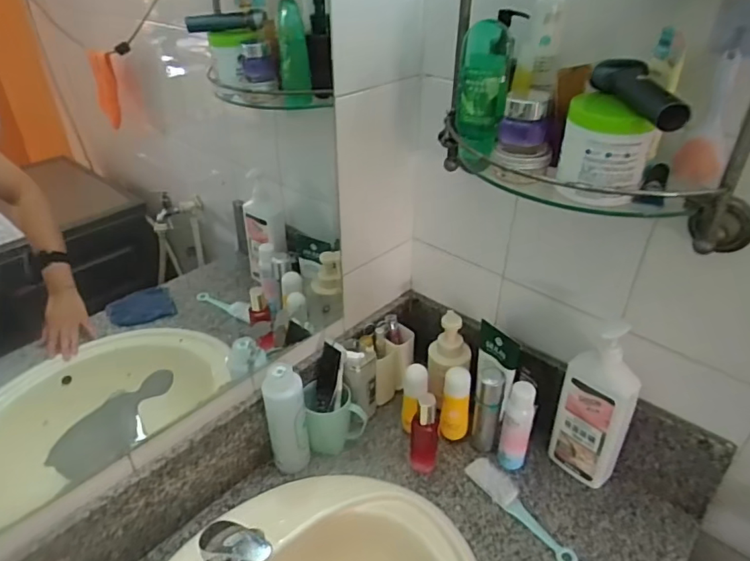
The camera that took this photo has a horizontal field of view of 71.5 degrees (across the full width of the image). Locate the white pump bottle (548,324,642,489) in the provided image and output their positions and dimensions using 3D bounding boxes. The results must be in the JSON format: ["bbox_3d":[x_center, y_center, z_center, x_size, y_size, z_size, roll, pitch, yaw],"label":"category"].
[{"bbox_3d":[0.344,0.200,0.817,0.055,0.298,0.105,-20,39,-30],"label":"white pump bottle"}]

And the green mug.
[{"bbox_3d":[-0.068,0.243,0.914,0.104,0.102,0.072,-5,34,-10],"label":"green mug"}]

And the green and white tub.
[{"bbox_3d":[0.254,-0.142,0.580,0.088,0.107,0.088,15,36,19],"label":"green and white tub"}]

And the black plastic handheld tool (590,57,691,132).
[{"bbox_3d":[0.266,-0.191,0.526,0.053,0.038,0.148,4,34,3],"label":"black plastic handheld tool"}]

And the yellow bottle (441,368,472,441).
[{"bbox_3d":[0.143,0.217,0.913,0.050,0.137,0.040,10,34,12],"label":"yellow bottle"}]

